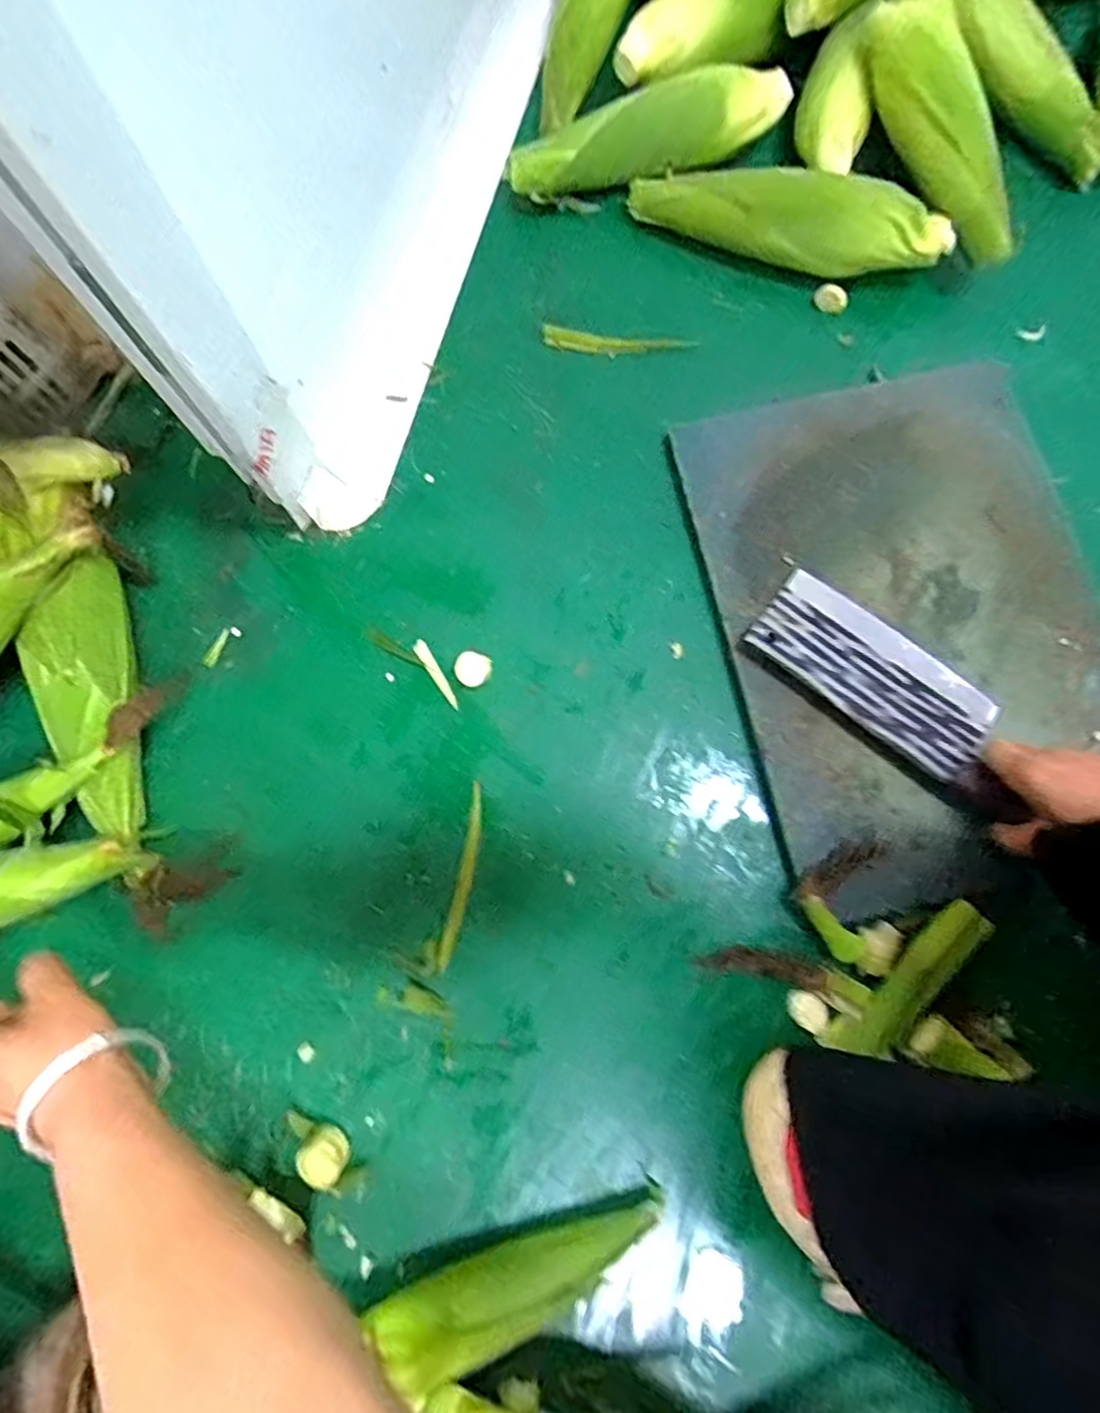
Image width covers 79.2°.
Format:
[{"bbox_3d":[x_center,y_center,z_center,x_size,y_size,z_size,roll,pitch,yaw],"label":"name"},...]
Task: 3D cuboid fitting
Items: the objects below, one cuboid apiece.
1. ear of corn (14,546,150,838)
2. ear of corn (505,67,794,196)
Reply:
[{"bbox_3d":[-0.352,-0.005,0.508,0.069,0.052,0.218,-8,91,-2],"label":"ear of corn"},{"bbox_3d":[0.086,-0.520,0.611,0.255,0.072,0.066,-8,77,11],"label":"ear of corn"}]

